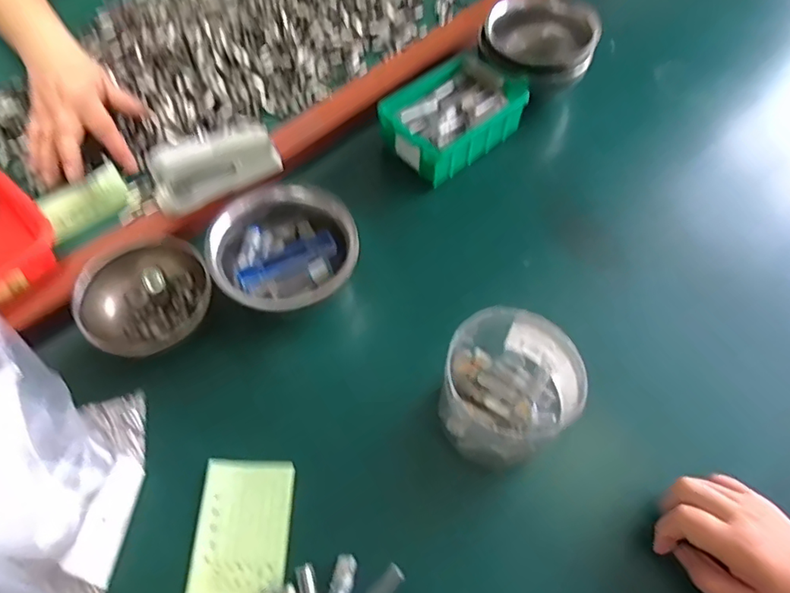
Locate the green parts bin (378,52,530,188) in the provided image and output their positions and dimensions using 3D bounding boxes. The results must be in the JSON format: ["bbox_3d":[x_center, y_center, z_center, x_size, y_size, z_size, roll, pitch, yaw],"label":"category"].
[{"bbox_3d":[0.064,-0.199,0.594,0.102,0.050,0.148,41,67,20],"label":"green parts bin"}]

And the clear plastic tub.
[{"bbox_3d":[0.086,0.070,0.430,0.104,0.074,0.112,1,60,-1],"label":"clear plastic tub"}]

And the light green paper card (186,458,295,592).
[{"bbox_3d":[-0.116,0.176,0.411,0.069,0.007,0.100,1,60,-1],"label":"light green paper card"}]

